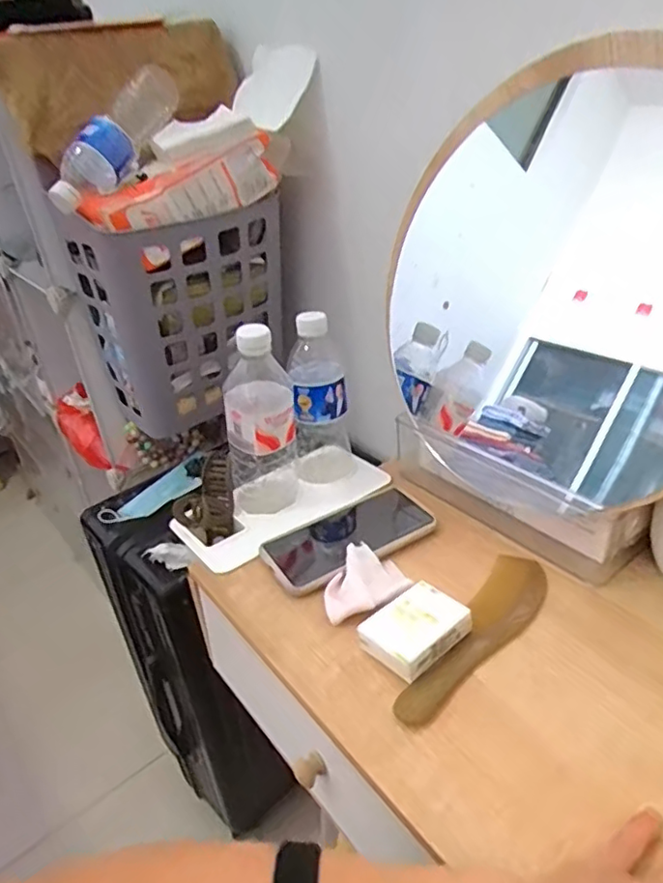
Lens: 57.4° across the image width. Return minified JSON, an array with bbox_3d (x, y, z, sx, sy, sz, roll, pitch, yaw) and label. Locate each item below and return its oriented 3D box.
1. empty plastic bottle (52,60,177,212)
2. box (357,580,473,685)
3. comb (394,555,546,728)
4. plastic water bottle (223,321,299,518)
[{"bbox_3d":[-0.267,-0.376,0.745,0.063,0.077,0.251,8,58,23],"label":"empty plastic bottle"},{"bbox_3d":[0.066,0.150,0.482,0.078,0.027,0.056,-28,37,-30],"label":"box"},{"bbox_3d":[0.123,0.154,0.487,0.050,0.007,0.199,17,39,34],"label":"comb"},{"bbox_3d":[-0.075,-0.021,0.620,0.077,0.198,0.068,-8,30,-3],"label":"plastic water bottle"}]

